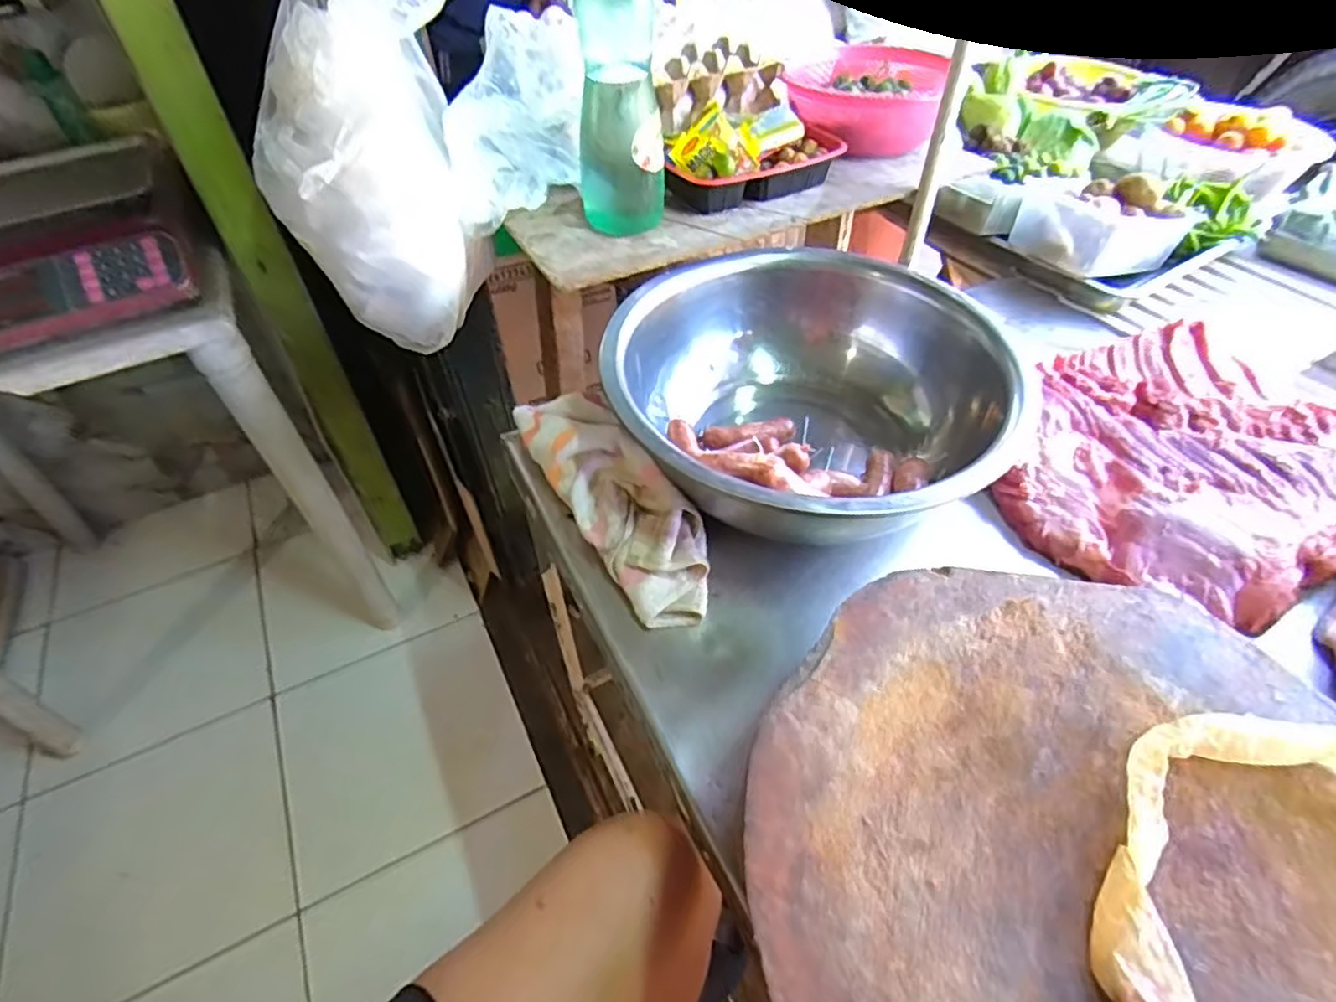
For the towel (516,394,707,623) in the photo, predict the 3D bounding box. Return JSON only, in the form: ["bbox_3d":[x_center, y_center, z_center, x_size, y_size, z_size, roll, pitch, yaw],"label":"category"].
[{"bbox_3d":[-0.048,-0.010,0.631,0.093,0.058,0.277,-27,52,-20],"label":"towel"}]

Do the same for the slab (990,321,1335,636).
[{"bbox_3d":[0.483,-0.040,0.640,0.328,0.066,0.293,-22,50,-20],"label":"slab"}]

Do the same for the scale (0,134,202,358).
[{"bbox_3d":[-0.813,-0.342,0.863,0.330,0.108,0.358,-23,51,-18],"label":"scale"}]

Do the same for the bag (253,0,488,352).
[{"bbox_3d":[-0.304,-0.381,0.686,0.146,0.457,0.201,20,34,38],"label":"bag"}]

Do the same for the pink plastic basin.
[{"bbox_3d":[0.262,-0.531,0.889,0.160,0.076,0.162,22,52,21],"label":"pink plastic basin"}]

